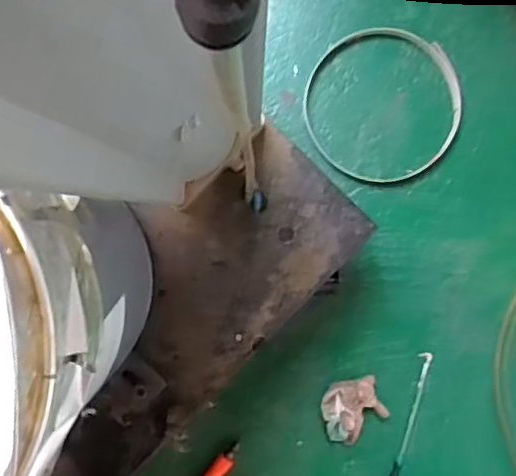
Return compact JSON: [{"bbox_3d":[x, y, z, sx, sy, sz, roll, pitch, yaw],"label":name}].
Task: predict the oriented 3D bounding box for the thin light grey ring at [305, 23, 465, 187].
[{"bbox_3d":[0.170,-0.181,0.879,0.212,0.014,0.209,0,92,0],"label":"thin light grey ring"}]

